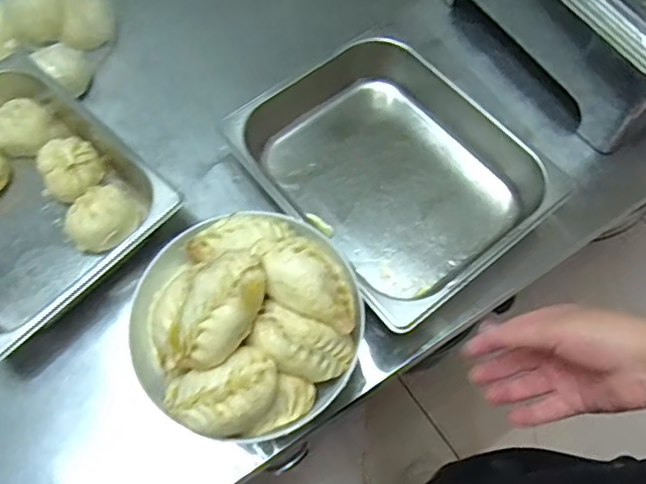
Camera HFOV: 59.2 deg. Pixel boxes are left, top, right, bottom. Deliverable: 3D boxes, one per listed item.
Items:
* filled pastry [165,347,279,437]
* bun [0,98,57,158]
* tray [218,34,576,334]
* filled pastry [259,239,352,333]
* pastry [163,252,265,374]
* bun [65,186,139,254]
[{"bbox_3d":[-0.082,0.126,0.467,0.092,0.034,0.058,-18,66,-7],"label":"filled pastry"},{"bbox_3d":[-0.373,-0.144,0.704,0.062,0.042,0.075,30,69,14],"label":"bun"},{"bbox_3d":[0.076,-0.083,0.661,0.259,0.076,0.321,-35,70,-14],"label":"tray"},{"bbox_3d":[-0.010,0.037,0.494,0.090,0.031,0.053,29,69,13],"label":"filled pastry"},{"bbox_3d":[-0.086,0.054,0.467,0.059,0.041,0.106,18,67,9],"label":"pastry"},{"bbox_3d":[-0.256,-0.029,0.659,0.083,0.050,0.076,0,65,1],"label":"bun"}]

